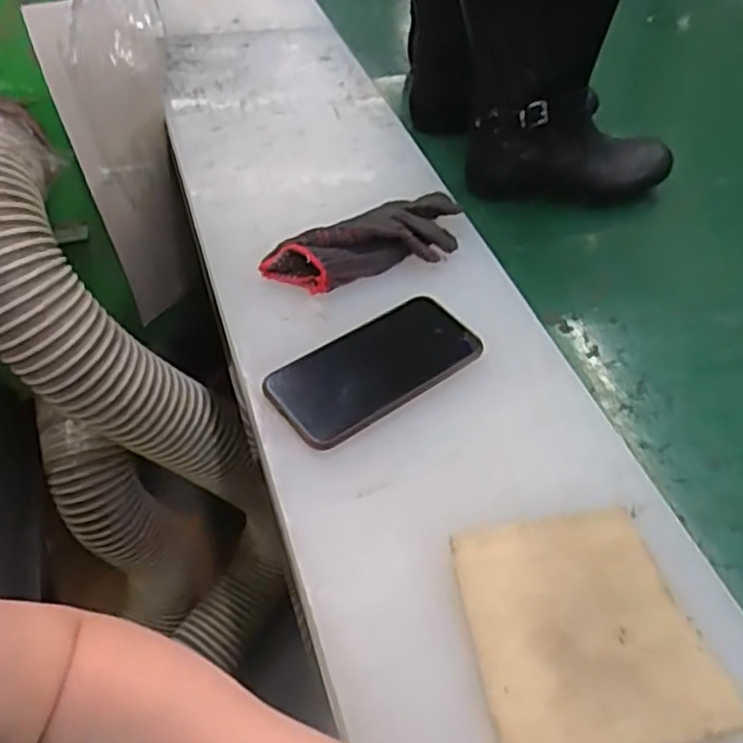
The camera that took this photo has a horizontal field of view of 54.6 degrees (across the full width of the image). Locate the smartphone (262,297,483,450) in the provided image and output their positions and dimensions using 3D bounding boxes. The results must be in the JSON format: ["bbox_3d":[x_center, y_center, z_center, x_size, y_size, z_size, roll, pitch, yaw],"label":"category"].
[{"bbox_3d":[0.003,-0.004,0.536,0.162,0.010,0.074,-27,54,-26],"label":"smartphone"}]

